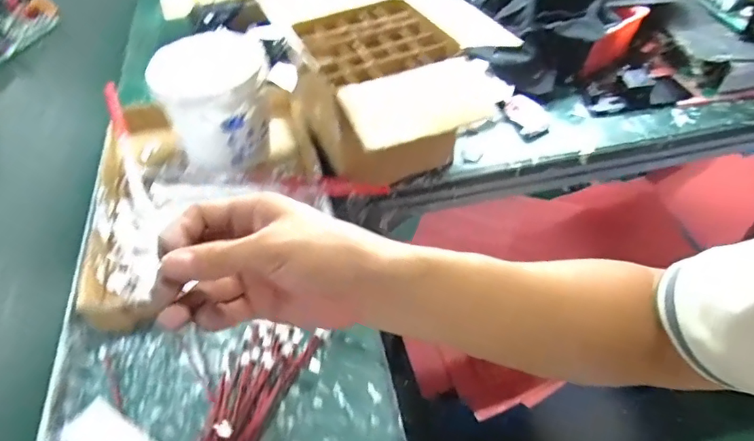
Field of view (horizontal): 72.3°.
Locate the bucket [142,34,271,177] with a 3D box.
[{"bbox_3d":[-0.185,-0.140,0.600,0.110,0.112,0.121,-2,49,2],"label":"bucket"}]

